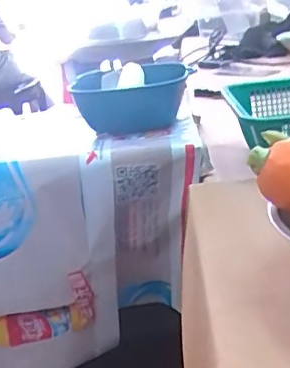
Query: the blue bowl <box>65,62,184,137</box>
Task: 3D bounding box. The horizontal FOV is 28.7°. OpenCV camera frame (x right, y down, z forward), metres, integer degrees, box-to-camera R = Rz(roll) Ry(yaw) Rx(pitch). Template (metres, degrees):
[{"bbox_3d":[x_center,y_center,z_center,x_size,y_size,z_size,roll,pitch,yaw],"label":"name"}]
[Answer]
[{"bbox_3d":[-0.016,-0.157,1.058,0.189,0.107,0.174,-3,21,10],"label":"blue bowl"}]

